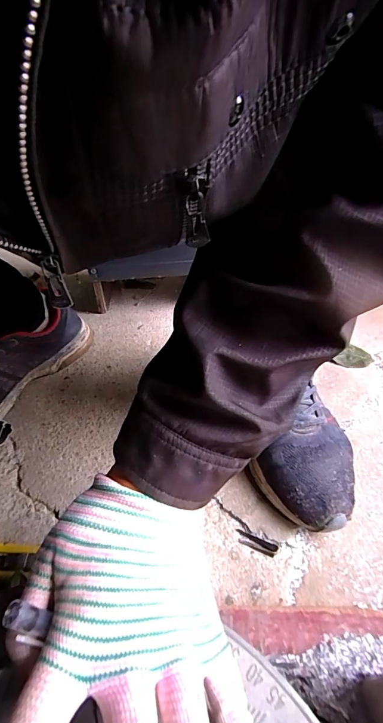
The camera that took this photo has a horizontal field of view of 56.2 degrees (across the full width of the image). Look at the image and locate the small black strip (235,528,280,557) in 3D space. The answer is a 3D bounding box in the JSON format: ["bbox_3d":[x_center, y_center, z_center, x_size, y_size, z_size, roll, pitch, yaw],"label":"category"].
[{"bbox_3d":[0.062,0.177,0.350,0.041,0.005,0.013,18,46,22],"label":"small black strip"}]

